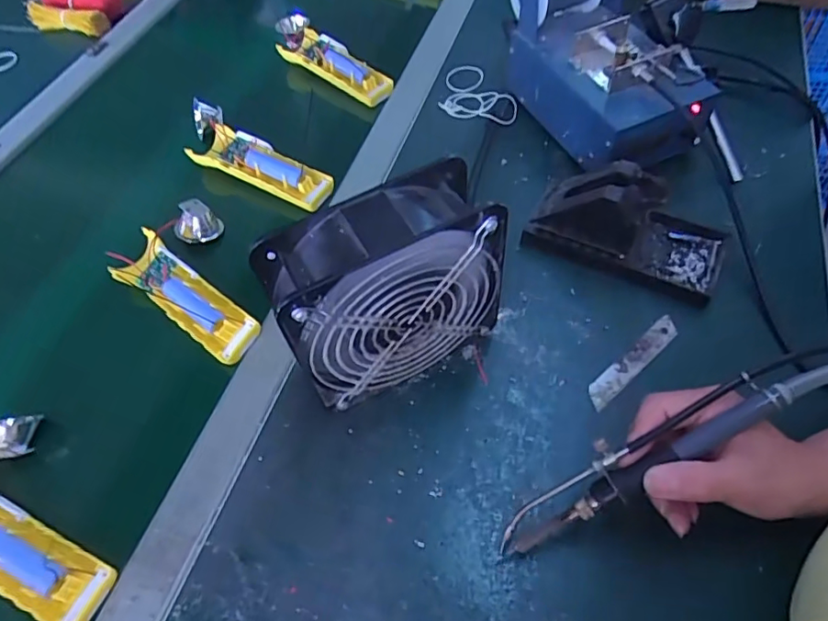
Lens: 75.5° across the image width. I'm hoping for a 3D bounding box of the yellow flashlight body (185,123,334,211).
[{"bbox_3d":[-0.155,-0.148,0.542,0.154,0.025,0.046,24,61,19],"label":"yellow flashlight body"}]

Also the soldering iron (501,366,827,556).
[{"bbox_3d":[0.138,0.082,0.310,0.207,0.021,0.028,-32,57,7],"label":"soldering iron"}]

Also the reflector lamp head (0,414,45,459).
[{"bbox_3d":[-0.302,0.092,0.397,0.031,0.026,0.035,0,56,4],"label":"reflector lamp head"}]

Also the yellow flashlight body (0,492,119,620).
[{"bbox_3d":[-0.268,0.153,0.353,0.151,0.024,0.049,18,59,16],"label":"yellow flashlight body"}]

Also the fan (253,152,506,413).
[{"bbox_3d":[-0.015,-0.008,0.365,0.144,0.150,0.057,-25,58,-12],"label":"fan"}]

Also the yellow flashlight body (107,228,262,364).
[{"bbox_3d":[-0.196,-0.012,0.455,0.151,0.031,0.048,35,65,24],"label":"yellow flashlight body"}]

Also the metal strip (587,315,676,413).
[{"bbox_3d":[0.169,0.038,0.410,0.100,0.004,0.017,-37,61,-19],"label":"metal strip"}]

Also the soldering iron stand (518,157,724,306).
[{"bbox_3d":[0.178,-0.073,0.442,0.155,0.073,0.075,20,60,17],"label":"soldering iron stand"}]

